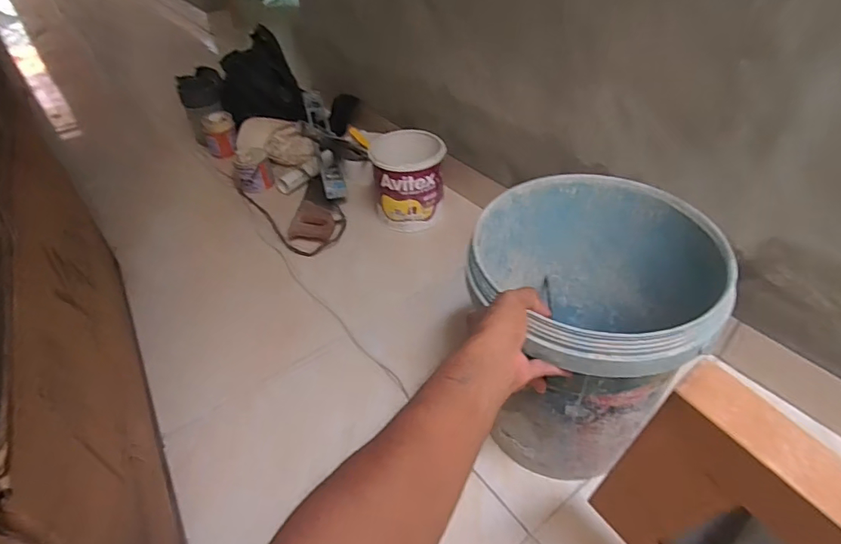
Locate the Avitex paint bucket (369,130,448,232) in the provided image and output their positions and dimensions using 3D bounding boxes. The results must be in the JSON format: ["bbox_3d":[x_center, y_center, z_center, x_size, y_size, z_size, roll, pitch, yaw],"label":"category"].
[{"bbox_3d":[-0.026,-0.230,1.236,0.191,0.183,0.166,5,42,9],"label":"Avitex paint bucket"}]

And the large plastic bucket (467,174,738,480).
[{"bbox_3d":[0.222,0.088,0.707,0.293,0.325,0.305,-1,41,1],"label":"large plastic bucket"}]

